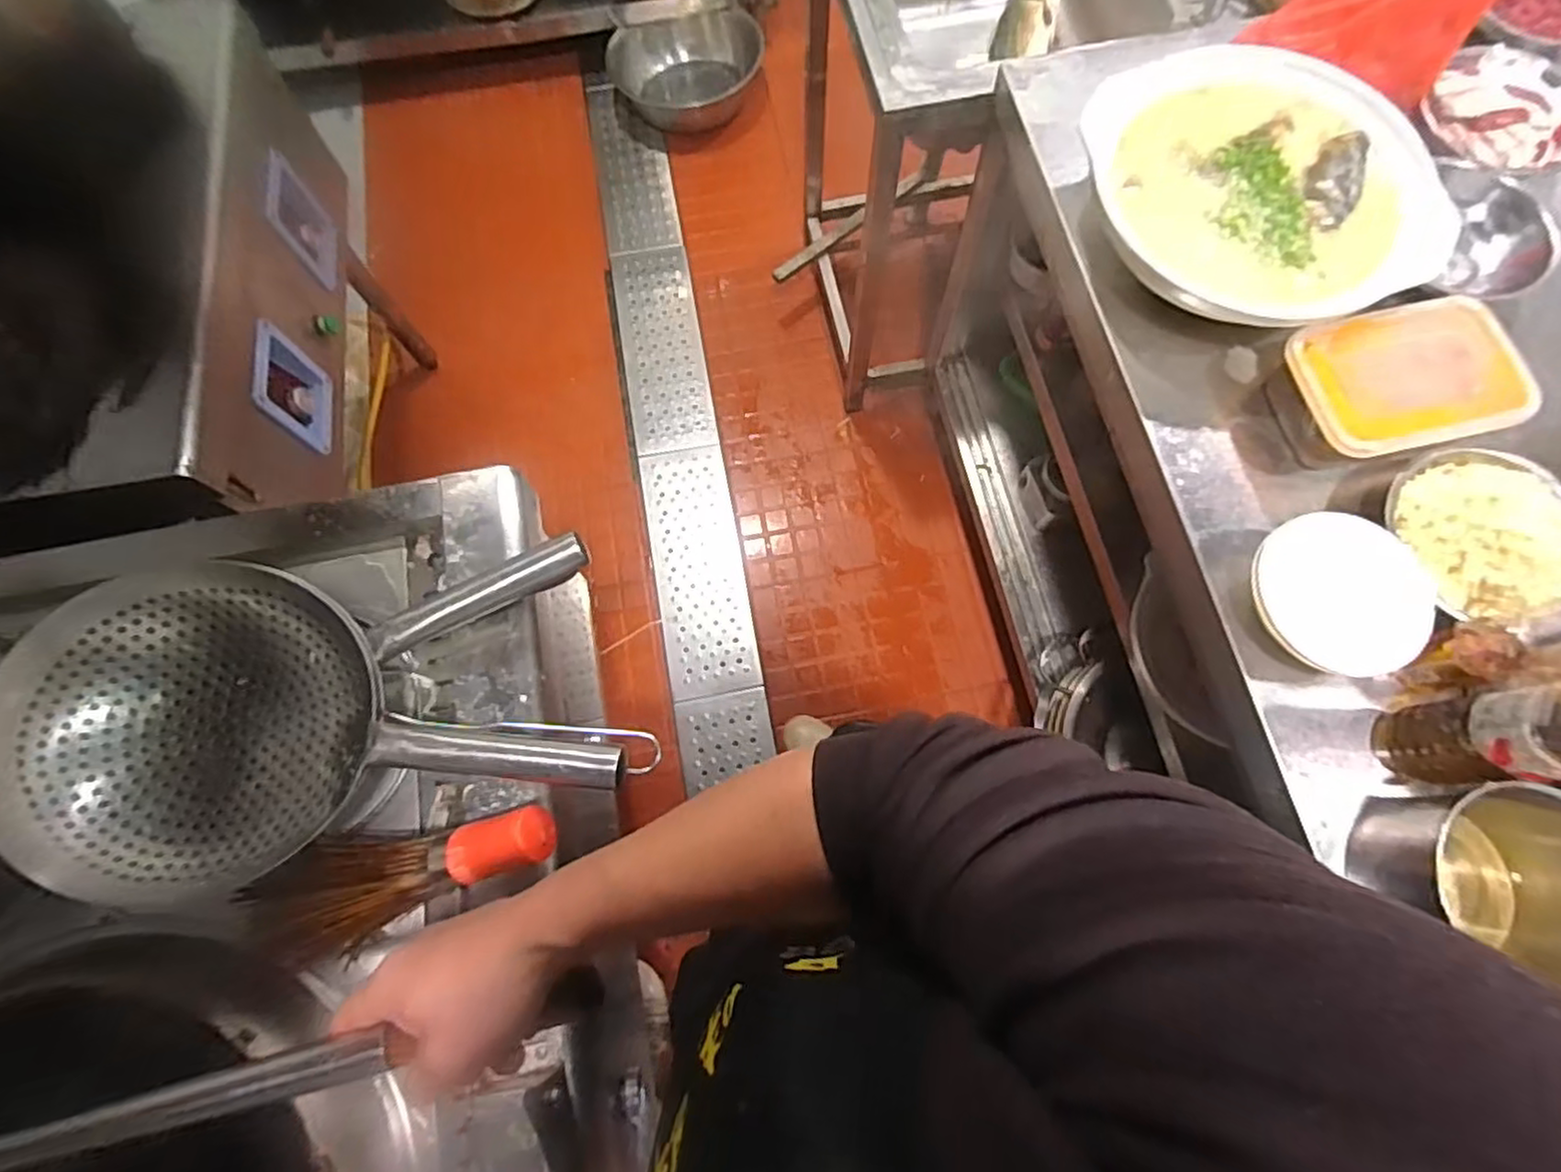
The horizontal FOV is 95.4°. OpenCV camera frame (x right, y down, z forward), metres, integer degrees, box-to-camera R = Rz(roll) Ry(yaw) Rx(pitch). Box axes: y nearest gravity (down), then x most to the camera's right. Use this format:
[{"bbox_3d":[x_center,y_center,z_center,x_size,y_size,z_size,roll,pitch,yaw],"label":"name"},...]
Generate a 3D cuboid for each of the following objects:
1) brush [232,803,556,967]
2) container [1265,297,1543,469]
[{"bbox_3d":[-0.327,0.251,0.608,0.283,0.049,0.091,-20,74,11],"label":"brush"},{"bbox_3d":[0.610,-0.198,0.715,0.211,0.071,0.141,-13,74,-3],"label":"container"}]

